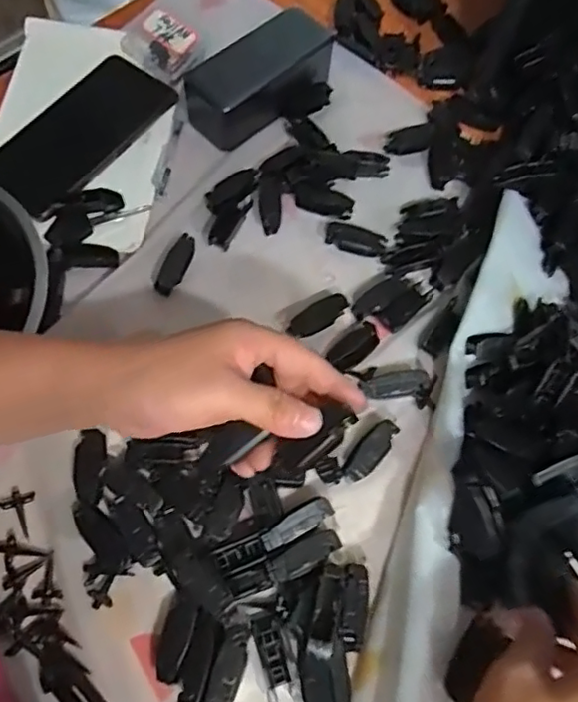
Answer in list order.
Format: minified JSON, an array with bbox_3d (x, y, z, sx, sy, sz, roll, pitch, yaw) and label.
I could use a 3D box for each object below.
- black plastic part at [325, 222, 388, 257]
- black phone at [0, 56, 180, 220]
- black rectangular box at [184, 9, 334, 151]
[{"bbox_3d":[0.053,-0.089,0.460,0.047,0.014,0.018,9,68,5],"label":"black plastic part"},{"bbox_3d":[-0.173,-0.183,0.480,0.079,0.007,0.161,35,72,15],"label":"black phone"},{"bbox_3d":[-0.024,-0.237,0.496,0.129,0.047,0.061,-34,74,-15],"label":"black rectangular box"}]

